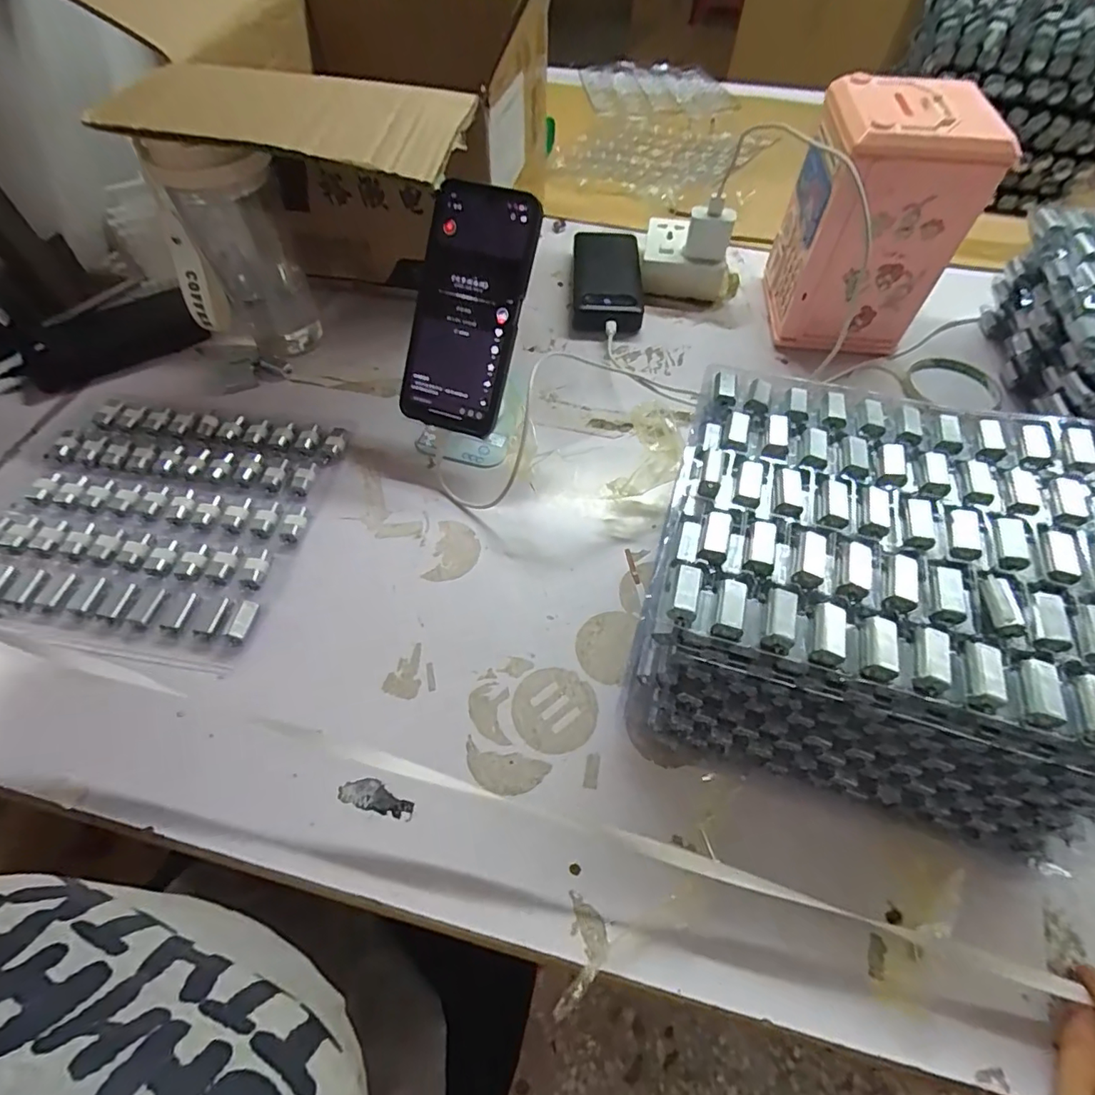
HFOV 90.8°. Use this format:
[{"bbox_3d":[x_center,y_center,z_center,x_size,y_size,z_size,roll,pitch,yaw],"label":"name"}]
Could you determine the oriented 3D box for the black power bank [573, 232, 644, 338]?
[{"bbox_3d":[0.065,-0.297,0.590,0.073,0.033,0.171,1,57,1],"label":"black power bank"}]

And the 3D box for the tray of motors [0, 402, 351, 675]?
[{"bbox_3d":[-0.310,-0.028,0.422,0.246,0.014,0.215,8,58,6],"label":"tray of motors"}]

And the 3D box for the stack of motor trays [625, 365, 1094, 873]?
[{"bbox_3d":[0.199,0.027,0.336,0.243,0.106,0.237,15,59,10],"label":"stack of motor trays"}]

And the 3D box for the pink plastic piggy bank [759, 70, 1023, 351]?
[{"bbox_3d":[0.290,-0.294,0.500,0.119,0.183,0.128,0,57,1],"label":"pink plastic piggy bank"}]

